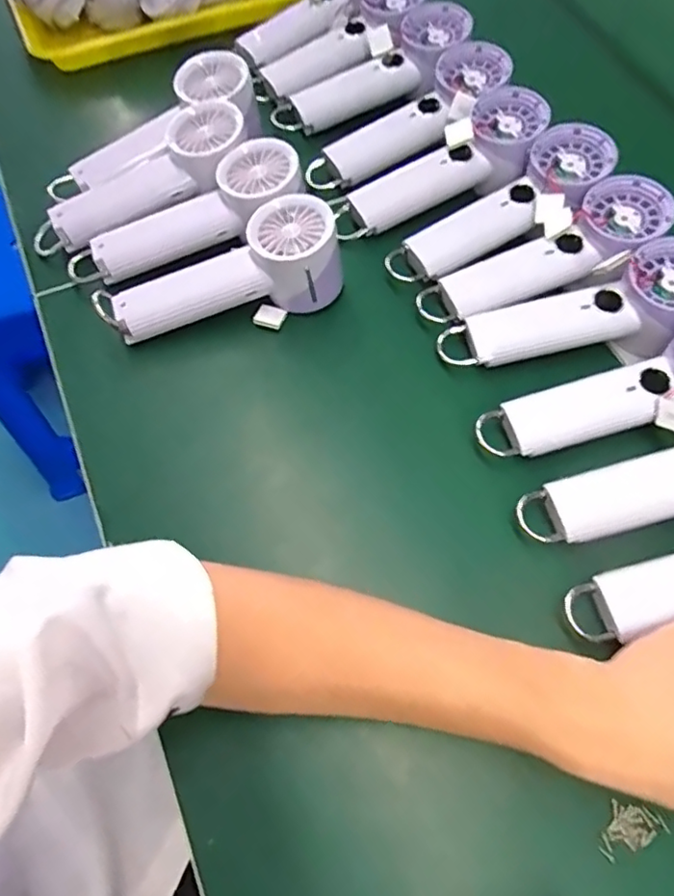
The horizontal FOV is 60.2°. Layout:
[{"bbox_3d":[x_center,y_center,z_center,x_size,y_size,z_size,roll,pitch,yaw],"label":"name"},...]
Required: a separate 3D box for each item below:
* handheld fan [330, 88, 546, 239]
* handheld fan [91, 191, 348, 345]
[{"bbox_3d":[0.087,-0.231,0.484,0.200,0.040,0.069,-31,68,2],"label":"handheld fan"},{"bbox_3d":[-0.080,-0.127,0.431,0.185,0.063,0.059,-17,66,-9],"label":"handheld fan"}]

